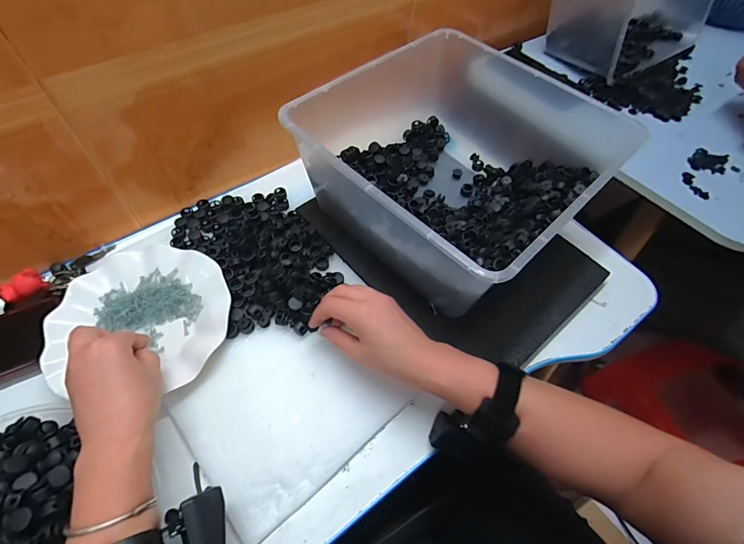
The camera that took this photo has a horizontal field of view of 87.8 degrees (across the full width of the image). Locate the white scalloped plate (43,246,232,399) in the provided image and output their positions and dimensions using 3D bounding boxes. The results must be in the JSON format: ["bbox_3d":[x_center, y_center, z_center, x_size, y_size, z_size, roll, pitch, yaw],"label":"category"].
[{"bbox_3d":[-0.249,0.045,0.429,0.181,0.021,0.161,8,61,1],"label":"white scalloped plate"}]

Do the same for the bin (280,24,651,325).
[{"bbox_3d":[0.106,-0.132,0.483,0.319,0.148,0.299,-39,68,-24],"label":"bin"}]

